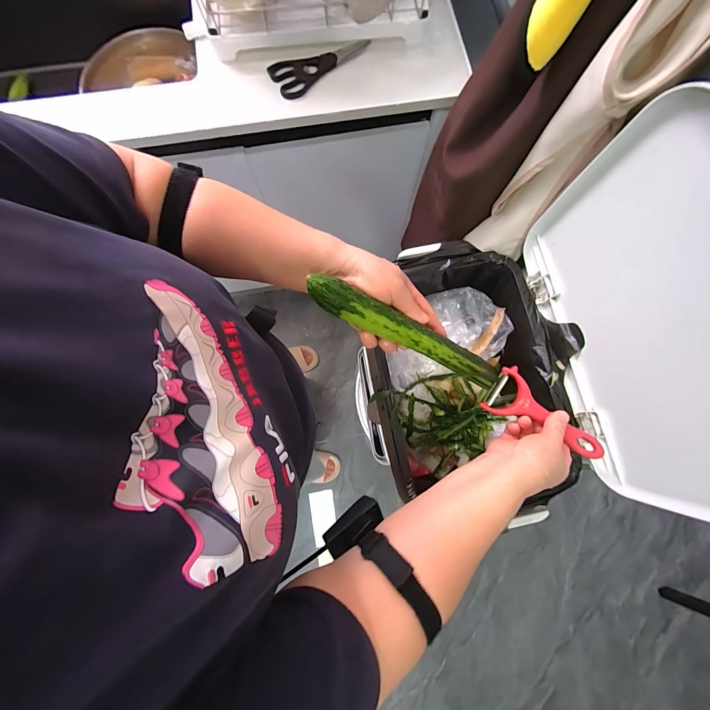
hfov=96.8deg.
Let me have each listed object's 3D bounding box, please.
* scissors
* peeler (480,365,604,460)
[{"bbox_3d":[-0.068,-0.552,0.589,0.193,0.014,0.070,-39,82,-7],"label":"scissors"},{"bbox_3d":[0.234,0.078,0.390,0.139,0.026,0.063,36,81,11],"label":"peeler"}]

